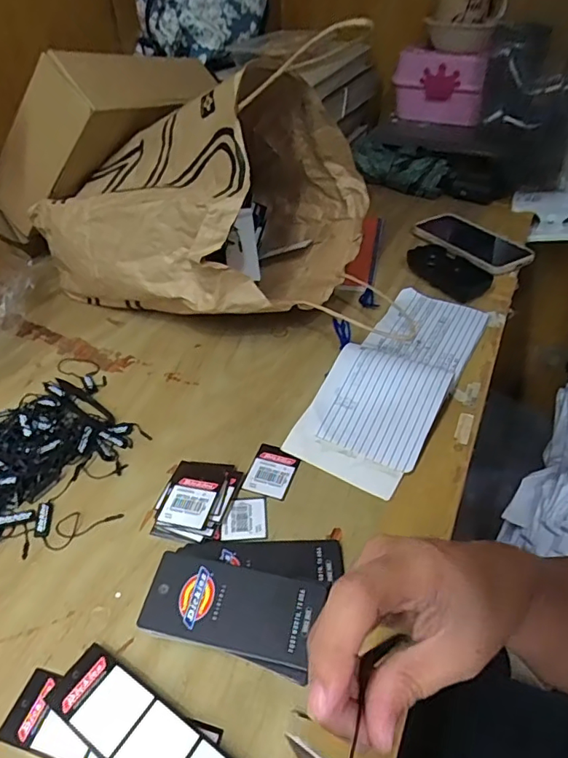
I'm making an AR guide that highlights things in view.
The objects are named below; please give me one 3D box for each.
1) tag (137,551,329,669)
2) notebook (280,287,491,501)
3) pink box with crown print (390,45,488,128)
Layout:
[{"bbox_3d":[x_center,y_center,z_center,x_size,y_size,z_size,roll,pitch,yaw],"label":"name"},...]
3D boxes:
[{"bbox_3d":[-0.033,0.139,0.318,0.104,0.005,0.050,10,47,8],"label":"tag"},{"bbox_3d":[0.112,-0.013,0.490,0.101,0.037,0.268,20,45,24],"label":"notebook"},{"bbox_3d":[0.265,-0.500,0.881,0.147,0.109,0.051,12,43,16],"label":"pink box with crown print"}]

